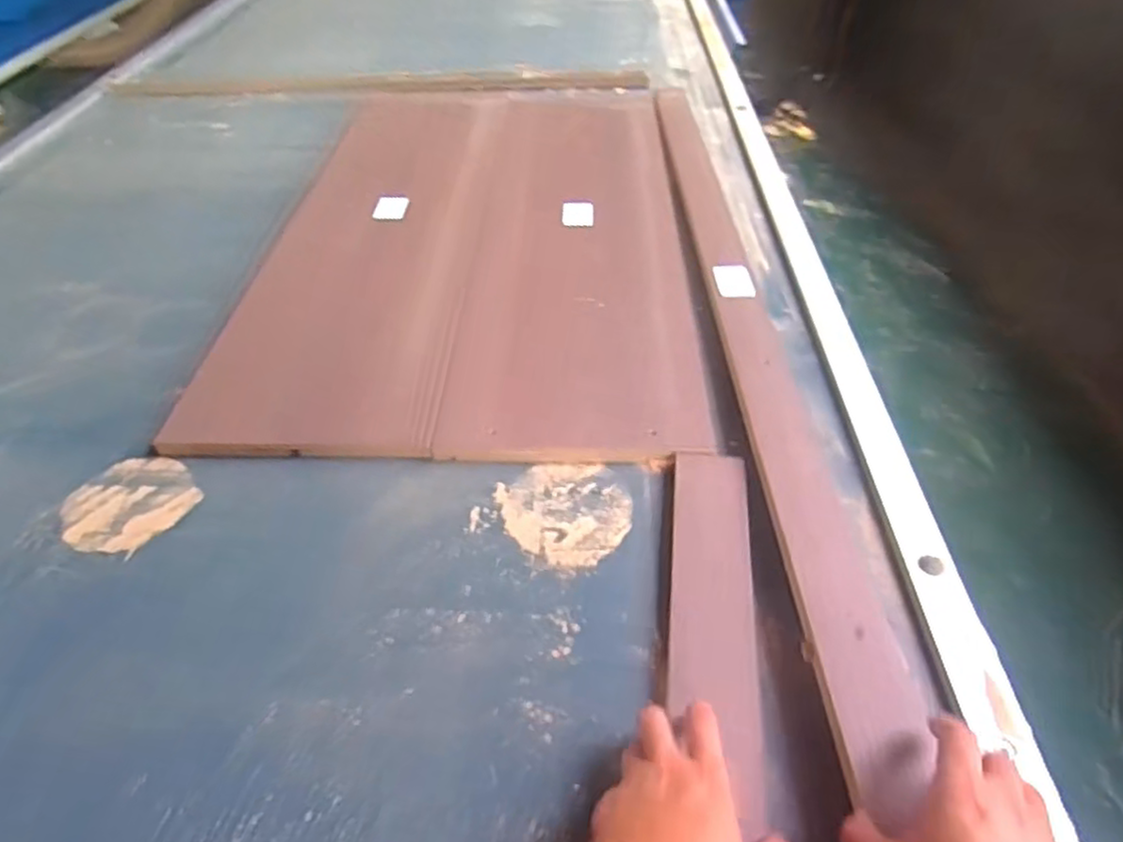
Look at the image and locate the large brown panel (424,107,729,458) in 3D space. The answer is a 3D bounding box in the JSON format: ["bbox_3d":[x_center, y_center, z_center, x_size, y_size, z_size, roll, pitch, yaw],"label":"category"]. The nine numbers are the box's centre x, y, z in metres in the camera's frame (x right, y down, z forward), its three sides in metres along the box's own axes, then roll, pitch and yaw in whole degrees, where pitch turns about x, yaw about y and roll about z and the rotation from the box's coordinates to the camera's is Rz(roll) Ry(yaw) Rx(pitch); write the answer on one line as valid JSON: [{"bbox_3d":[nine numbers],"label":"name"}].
[{"bbox_3d":[0.025,-0.277,0.987,0.290,0.011,0.868,-1,45,2],"label":"large brown panel"}]

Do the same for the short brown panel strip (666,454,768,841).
[{"bbox_3d":[0.116,0.185,0.522,0.069,0.019,0.408,2,46,5],"label":"short brown panel strip"}]

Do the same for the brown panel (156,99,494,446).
[{"bbox_3d":[-0.260,-0.285,1.008,0.279,0.019,0.867,0,45,3],"label":"brown panel"}]

